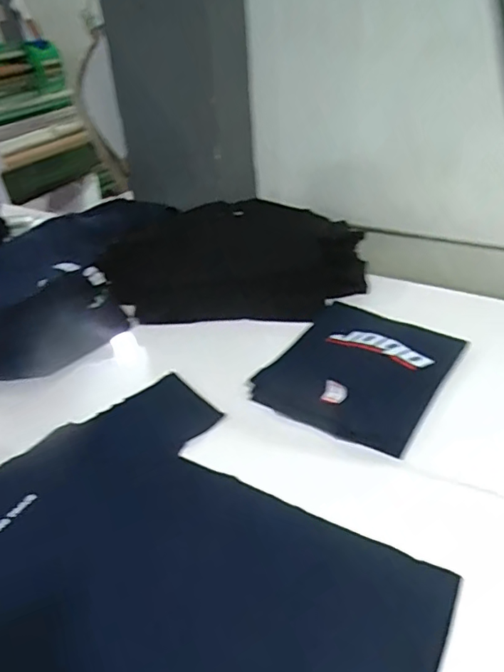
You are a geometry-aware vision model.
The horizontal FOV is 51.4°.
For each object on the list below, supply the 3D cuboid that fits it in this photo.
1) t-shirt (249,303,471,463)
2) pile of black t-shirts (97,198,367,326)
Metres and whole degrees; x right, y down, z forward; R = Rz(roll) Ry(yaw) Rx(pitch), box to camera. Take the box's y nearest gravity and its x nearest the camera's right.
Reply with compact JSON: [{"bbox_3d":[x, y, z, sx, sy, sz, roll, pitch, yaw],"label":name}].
[{"bbox_3d":[0.201,0.052,0.959,0.276,0.034,0.331,24,47,27],"label":"t-shirt"},{"bbox_3d":[-0.039,-0.162,1.240,0.586,0.218,0.236,1,34,7],"label":"pile of black t-shirts"}]

